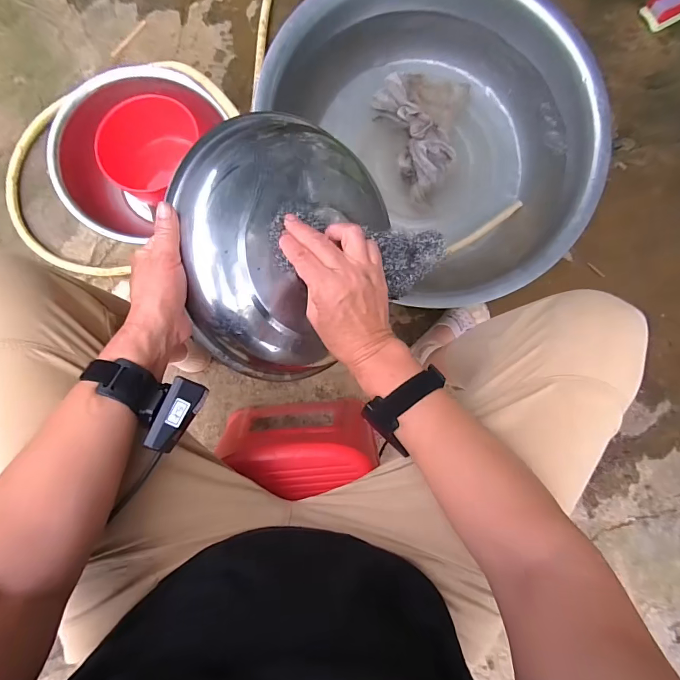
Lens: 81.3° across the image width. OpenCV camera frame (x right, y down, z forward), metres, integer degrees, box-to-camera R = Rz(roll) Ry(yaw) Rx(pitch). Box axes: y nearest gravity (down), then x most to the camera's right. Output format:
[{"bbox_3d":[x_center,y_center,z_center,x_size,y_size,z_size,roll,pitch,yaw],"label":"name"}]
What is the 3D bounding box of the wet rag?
[{"bbox_3d":[0.149,-0.412,0.812,0.177,0.047,0.242,14,85,-3],"label":"wet rag"}]

